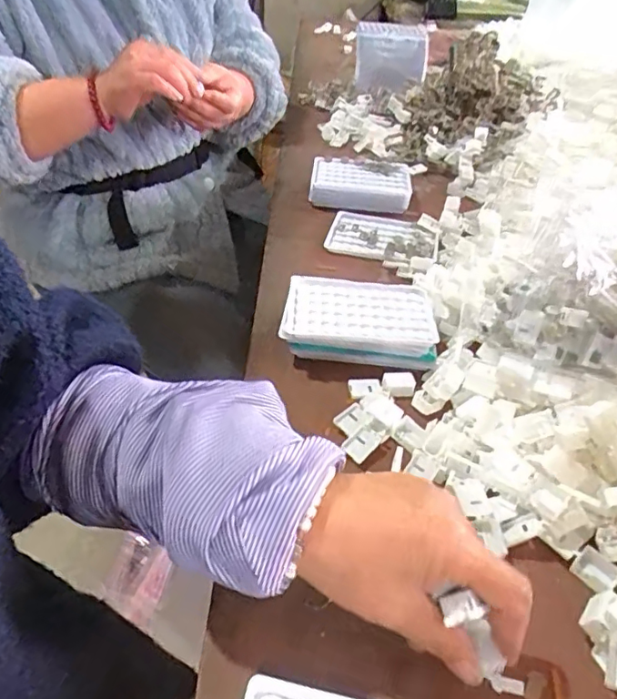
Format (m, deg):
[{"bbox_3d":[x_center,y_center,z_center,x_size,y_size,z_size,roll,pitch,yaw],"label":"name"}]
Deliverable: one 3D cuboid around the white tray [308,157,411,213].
[{"bbox_3d":[0.070,-0.222,0.750,0.129,0.035,0.097,4,40,0],"label":"white tray"}]

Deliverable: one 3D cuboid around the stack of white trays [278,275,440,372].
[{"bbox_3d":[0.046,-0.026,0.511,0.132,0.033,0.092,5,40,2],"label":"stack of white trays"}]

